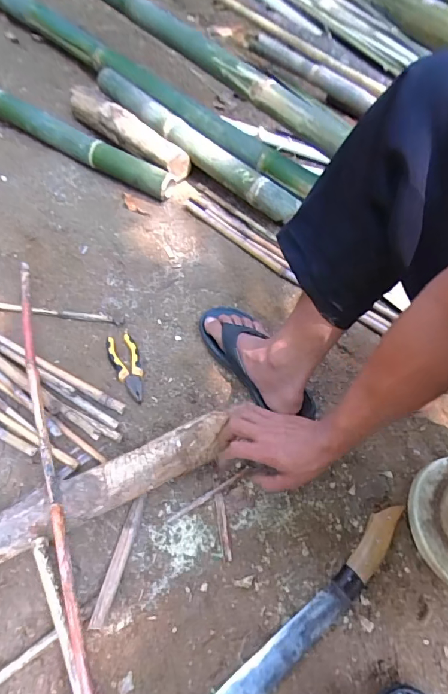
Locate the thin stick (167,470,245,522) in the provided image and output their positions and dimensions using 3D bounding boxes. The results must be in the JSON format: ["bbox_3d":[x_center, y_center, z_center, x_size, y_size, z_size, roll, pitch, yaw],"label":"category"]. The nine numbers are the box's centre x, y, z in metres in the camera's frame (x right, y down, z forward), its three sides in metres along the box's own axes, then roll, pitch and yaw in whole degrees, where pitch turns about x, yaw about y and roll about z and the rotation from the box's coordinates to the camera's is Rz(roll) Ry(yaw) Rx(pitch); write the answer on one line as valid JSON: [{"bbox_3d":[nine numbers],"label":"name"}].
[{"bbox_3d":[-0.025,0.223,0.634,0.133,0.004,0.009,-26,64,-21],"label":"thin stick"}]

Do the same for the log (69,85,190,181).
[{"bbox_3d":[-0.252,-0.559,1.085,0.089,0.064,0.464,-33,68,-29],"label":"log"}]

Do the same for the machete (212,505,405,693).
[{"bbox_3d":[0.098,0.365,0.547,0.433,0.036,0.051,-37,68,-23],"label":"machete"}]

